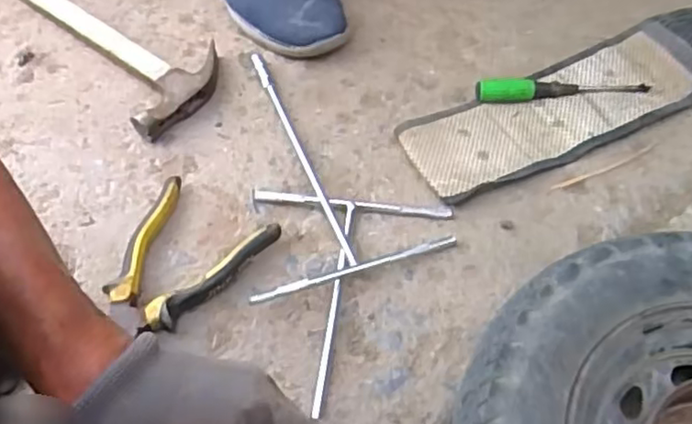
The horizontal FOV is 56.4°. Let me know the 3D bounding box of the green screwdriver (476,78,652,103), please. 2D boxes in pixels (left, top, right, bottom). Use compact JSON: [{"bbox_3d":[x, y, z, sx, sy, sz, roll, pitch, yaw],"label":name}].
[{"bbox_3d":[0.222,-0.128,0.656,0.175,0.019,0.022,-4,56,-2],"label":"green screwdriver"}]

